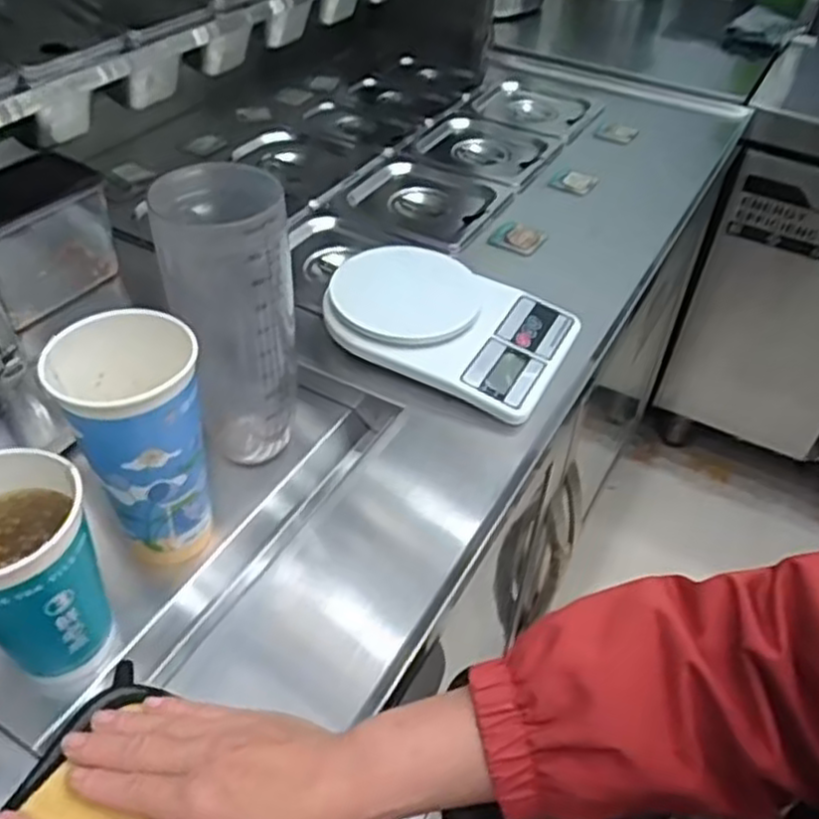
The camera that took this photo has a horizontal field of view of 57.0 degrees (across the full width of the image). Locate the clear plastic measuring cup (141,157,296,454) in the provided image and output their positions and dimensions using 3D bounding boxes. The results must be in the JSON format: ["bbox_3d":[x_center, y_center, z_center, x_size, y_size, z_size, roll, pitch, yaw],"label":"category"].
[{"bbox_3d":[-0.130,-0.060,0.560,0.081,0.218,0.084,2,44,-2],"label":"clear plastic measuring cup"}]

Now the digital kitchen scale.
[{"bbox_3d":[0.034,-0.080,0.678,0.208,0.040,0.149,23,47,19],"label":"digital kitchen scale"}]

